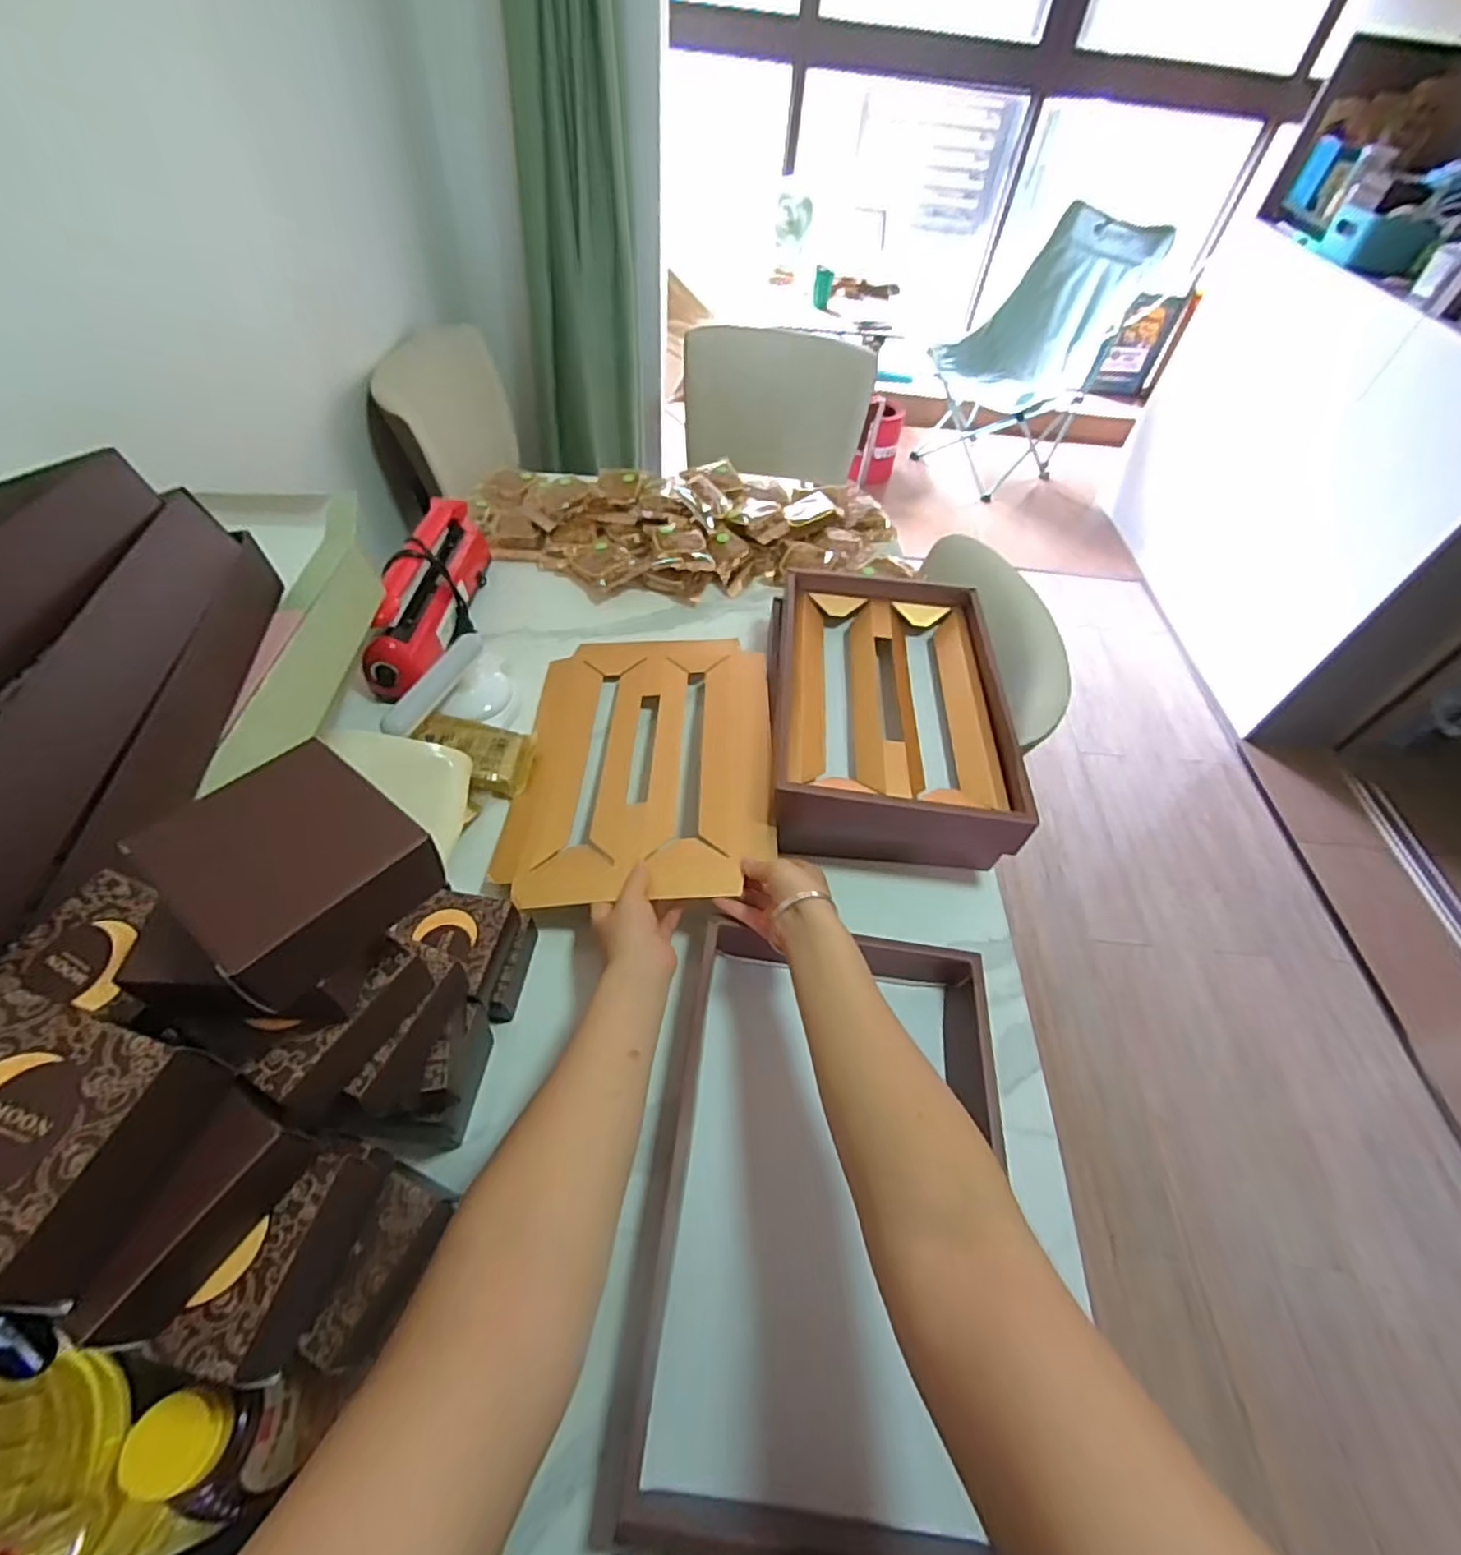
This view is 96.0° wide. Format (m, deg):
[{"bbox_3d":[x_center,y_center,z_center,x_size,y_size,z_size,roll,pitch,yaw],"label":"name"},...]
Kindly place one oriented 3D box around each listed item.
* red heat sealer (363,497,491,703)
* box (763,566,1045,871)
[{"bbox_3d":[-0.389,-0.250,0.865,0.067,0.110,0.302,9,52,1],"label":"red heat sealer"},{"bbox_3d":[0.182,-0.091,0.792,0.262,0.106,0.407,7,52,-1],"label":"box"}]

